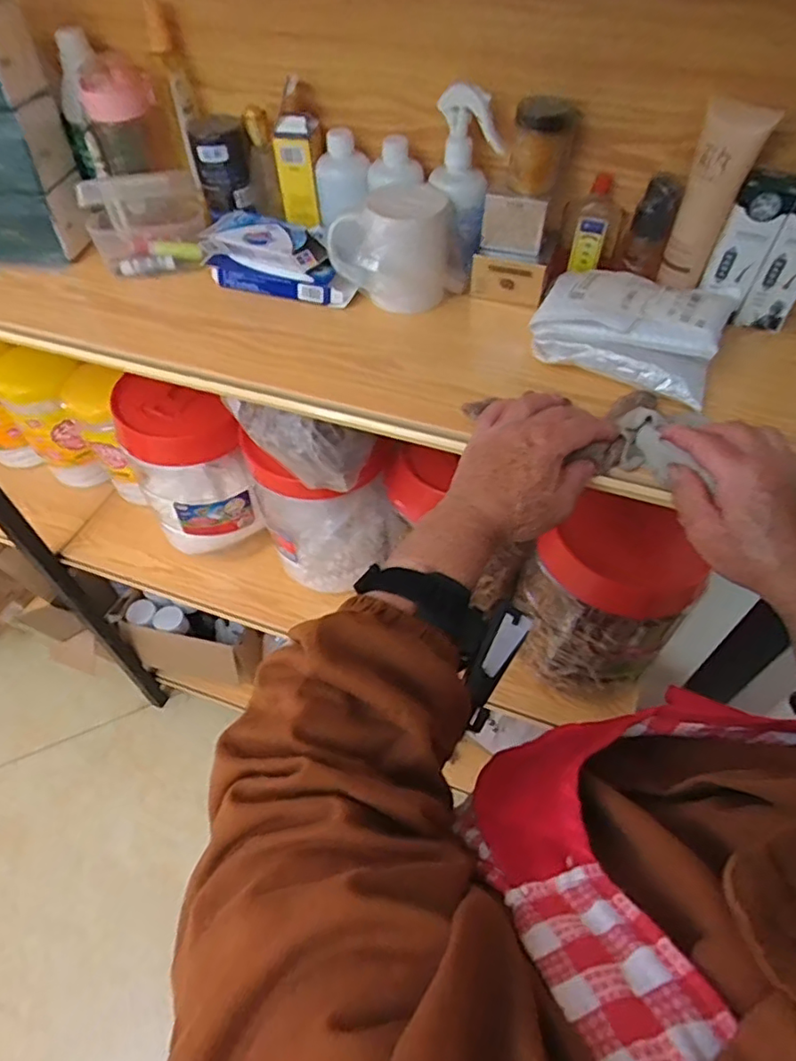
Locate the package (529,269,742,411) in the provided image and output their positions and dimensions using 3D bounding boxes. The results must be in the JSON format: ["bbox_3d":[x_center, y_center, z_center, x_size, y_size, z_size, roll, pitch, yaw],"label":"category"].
[{"bbox_3d":[0.218,-0.202,0.557,0.169,0.043,0.146,20,56,17],"label":"package"}]

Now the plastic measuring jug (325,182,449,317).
[{"bbox_3d":[-0.007,-0.284,0.598,0.106,0.092,0.093,-31,57,-20],"label":"plastic measuring jug"}]

